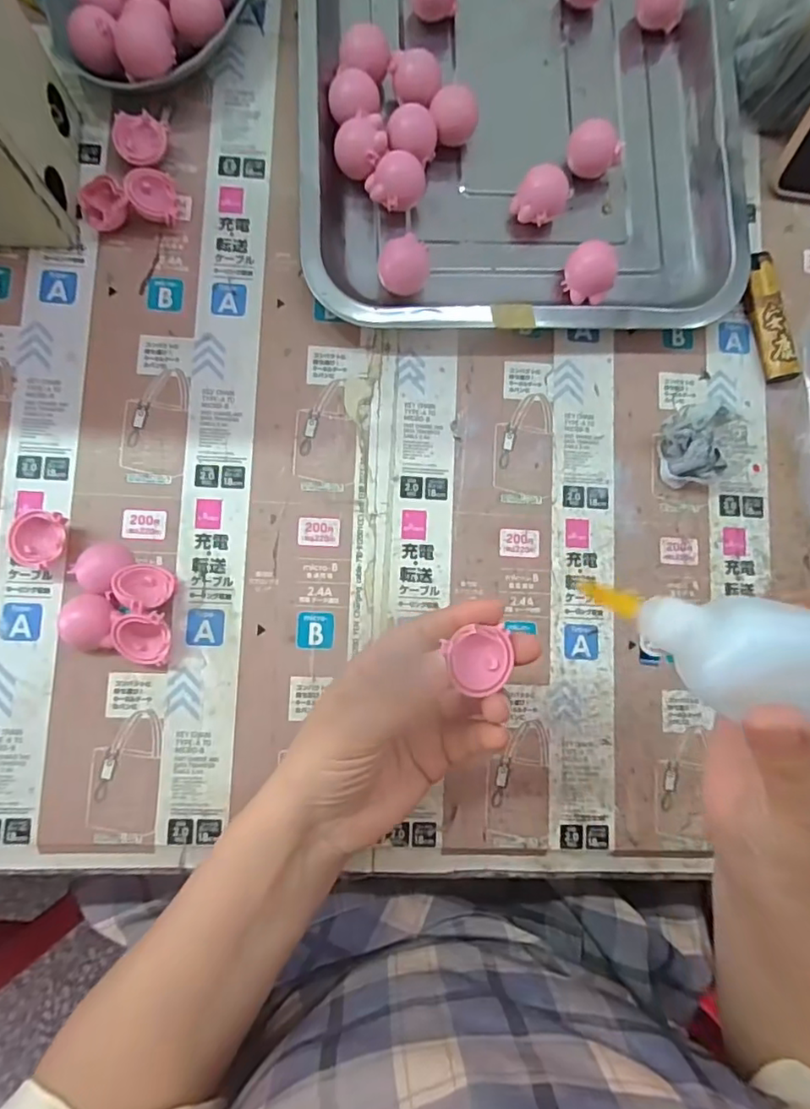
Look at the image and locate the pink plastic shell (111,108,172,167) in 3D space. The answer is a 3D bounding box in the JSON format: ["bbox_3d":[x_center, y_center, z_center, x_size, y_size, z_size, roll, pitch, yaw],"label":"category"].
[{"bbox_3d":[-0.155,-0.245,0.335,0.030,0.016,0.030,0,84,-4],"label":"pink plastic shell"}]

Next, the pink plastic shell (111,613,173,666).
[{"bbox_3d":[-0.139,0.044,0.298,0.027,0.023,0.026,1,84,-4],"label":"pink plastic shell"}]

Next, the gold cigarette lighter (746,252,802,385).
[{"bbox_3d":[0.224,-0.147,0.352,0.018,0.013,0.080,-11,85,-5],"label":"gold cigarette lighter"}]

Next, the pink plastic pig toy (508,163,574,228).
[{"bbox_3d":[0.081,-0.212,0.344,0.030,0.029,0.027,25,83,-1],"label":"pink plastic pig toy"}]

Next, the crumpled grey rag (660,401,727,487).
[{"bbox_3d":[0.167,-0.065,0.333,0.033,0.024,0.047,-9,85,-5],"label":"crumpled grey rag"}]

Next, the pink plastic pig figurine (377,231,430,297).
[{"bbox_3d":[-0.001,-0.166,0.333,0.028,0.024,0.032,6,84,-3],"label":"pink plastic pig figurine"}]

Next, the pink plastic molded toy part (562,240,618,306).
[{"bbox_3d":[0.108,-0.165,0.337,0.030,0.027,0.025,36,83,0],"label":"pink plastic molded toy part"}]

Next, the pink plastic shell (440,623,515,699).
[{"bbox_3d":[0.032,0.044,0.237,0.028,0.009,0.025,-8,85,-5],"label":"pink plastic shell"}]

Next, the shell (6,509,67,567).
[{"bbox_3d":[-0.195,-0.008,0.303,0.027,0.016,0.028,0,84,-4],"label":"shell"}]

